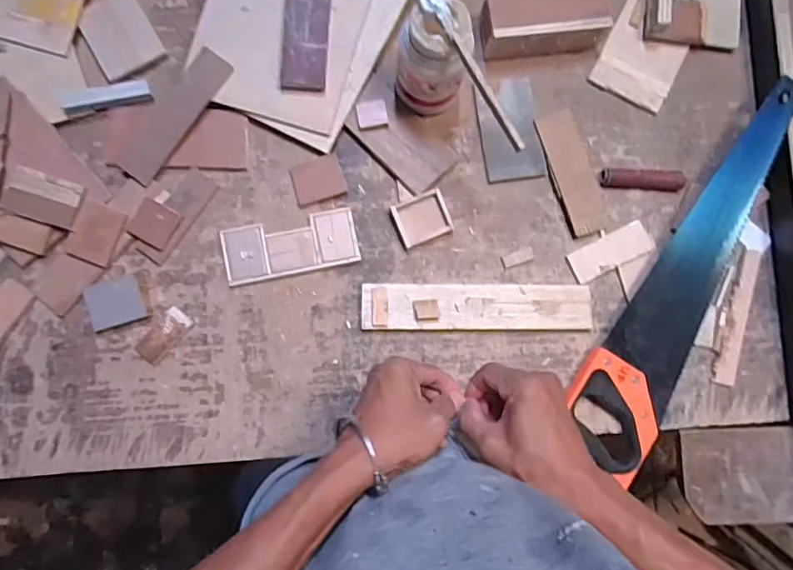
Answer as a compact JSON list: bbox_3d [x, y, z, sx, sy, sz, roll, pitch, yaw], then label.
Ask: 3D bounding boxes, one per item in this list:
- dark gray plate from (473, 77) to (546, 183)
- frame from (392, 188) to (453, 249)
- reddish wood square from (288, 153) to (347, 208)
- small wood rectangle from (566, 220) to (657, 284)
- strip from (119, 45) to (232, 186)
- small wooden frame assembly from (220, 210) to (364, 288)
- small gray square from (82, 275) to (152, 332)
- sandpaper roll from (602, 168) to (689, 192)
[{"bbox_3d":[0.139,-0.194,0.643,0.076,0.013,0.125,-9,88,-9],"label":"dark gray plate"},{"bbox_3d":[0.031,-0.079,0.623,0.063,0.018,0.053,-22,86,-6],"label":"frame"},{"bbox_3d":[-0.094,-0.125,0.622,0.060,0.004,0.051,-18,85,-6],"label":"reddish wood square"},{"bbox_3d":[0.259,-0.041,0.630,0.101,0.015,0.040,-25,86,-6],"label":"small wood rectangle"},{"bbox_3d":[-0.261,-0.199,0.609,0.050,0.009,0.169,35,86,7],"label":"strip"},{"bbox_3d":[-0.124,-0.045,0.612,0.153,0.012,0.065,-11,85,-5],"label":"small wooden frame assembly"},{"bbox_3d":[-0.314,0.020,0.583,0.057,0.014,0.051,-17,85,-5],"label":"small gray square"},{"bbox_3d":[0.304,-0.130,0.636,0.101,0.027,0.021,3,84,-4],"label":"sandpaper roll"}]

